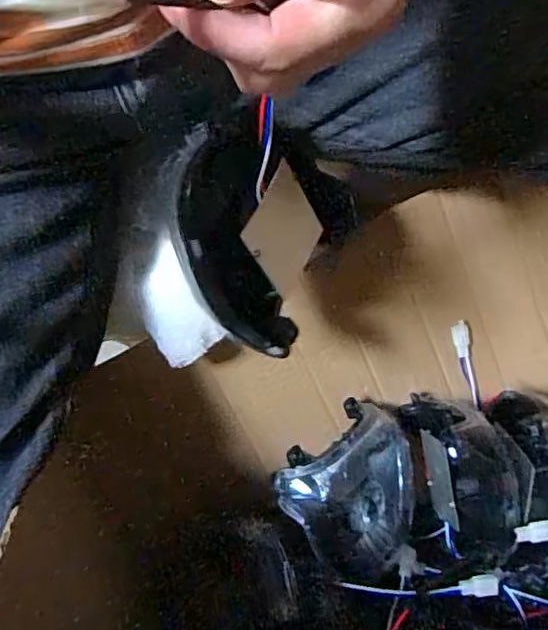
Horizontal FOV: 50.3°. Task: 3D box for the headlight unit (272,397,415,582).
[{"bbox_3d":[0.072,0.142,0.463,0.115,0.075,0.125,-33,81,-6],"label":"headlight unit"}]

